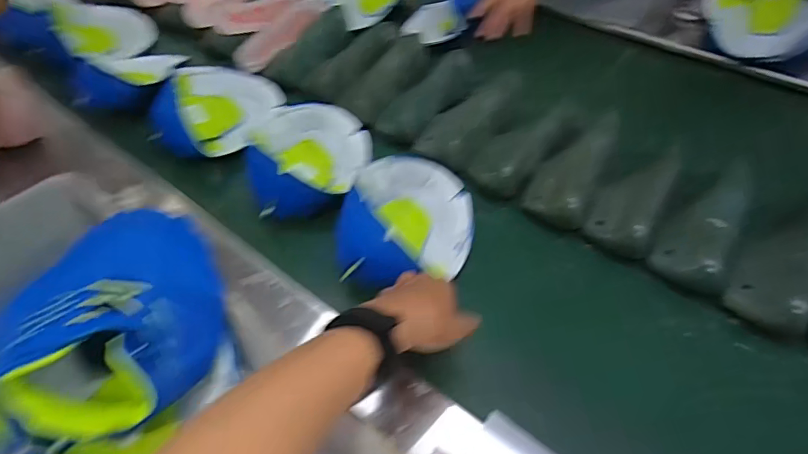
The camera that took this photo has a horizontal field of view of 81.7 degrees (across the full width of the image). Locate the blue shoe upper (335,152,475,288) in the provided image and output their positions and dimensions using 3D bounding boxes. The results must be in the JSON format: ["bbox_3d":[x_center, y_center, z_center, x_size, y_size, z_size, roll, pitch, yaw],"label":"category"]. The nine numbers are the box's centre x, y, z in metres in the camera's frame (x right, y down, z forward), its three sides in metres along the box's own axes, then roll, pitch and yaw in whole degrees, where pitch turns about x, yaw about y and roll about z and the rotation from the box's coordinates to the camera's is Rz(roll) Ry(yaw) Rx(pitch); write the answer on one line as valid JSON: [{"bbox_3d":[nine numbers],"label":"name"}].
[{"bbox_3d":[0.009,-0.020,0.598,0.154,0.104,0.203,3,54,4],"label":"blue shoe upper"}]

